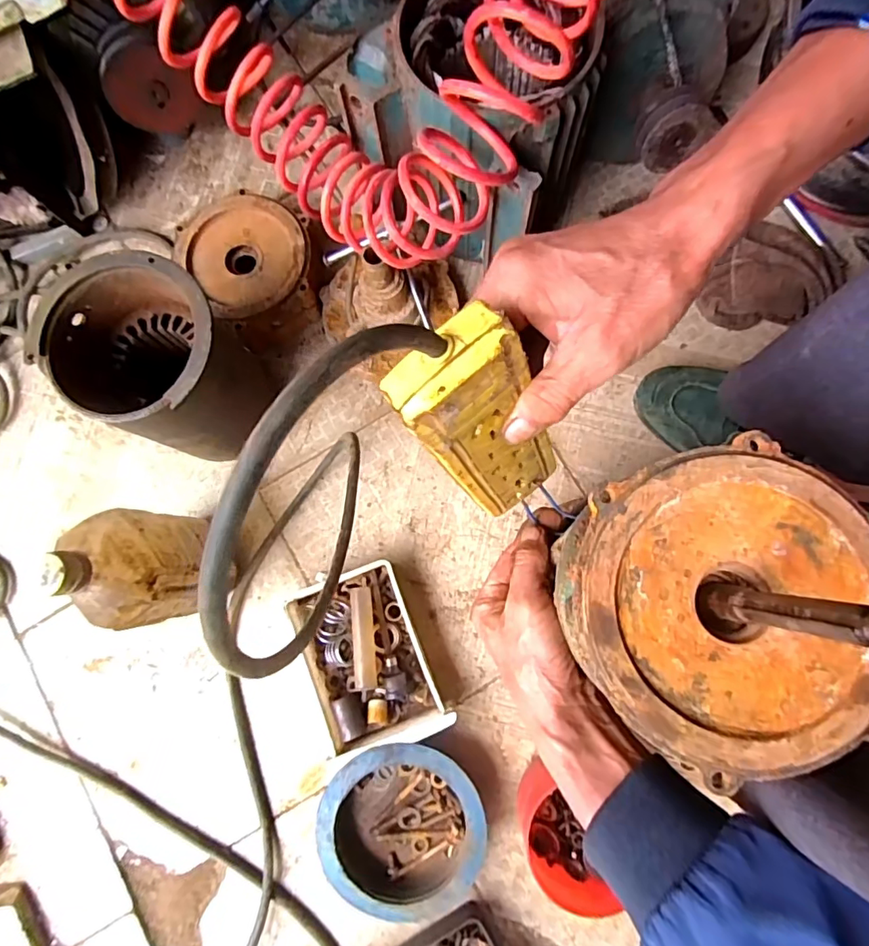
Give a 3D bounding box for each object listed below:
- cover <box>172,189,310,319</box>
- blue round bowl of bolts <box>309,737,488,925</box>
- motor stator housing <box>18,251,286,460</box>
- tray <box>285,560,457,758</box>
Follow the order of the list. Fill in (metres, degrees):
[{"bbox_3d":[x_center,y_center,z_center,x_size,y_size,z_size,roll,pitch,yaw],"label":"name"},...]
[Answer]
[{"bbox_3d":[-0.201,-0.238,0.558,0.127,0.021,0.145,-35,82,-3],"label":"cover"},{"bbox_3d":[-0.030,0.333,0.495,0.150,0.049,0.146,0,78,1],"label":"blue round bowl of bolts"},{"bbox_3d":[-0.242,-0.097,0.477,0.140,0.157,0.131,0,82,2],"label":"motor stator housing"},{"bbox_3d":[-0.069,0.185,0.516,0.121,0.041,0.172,-23,79,-3],"label":"tray"}]

